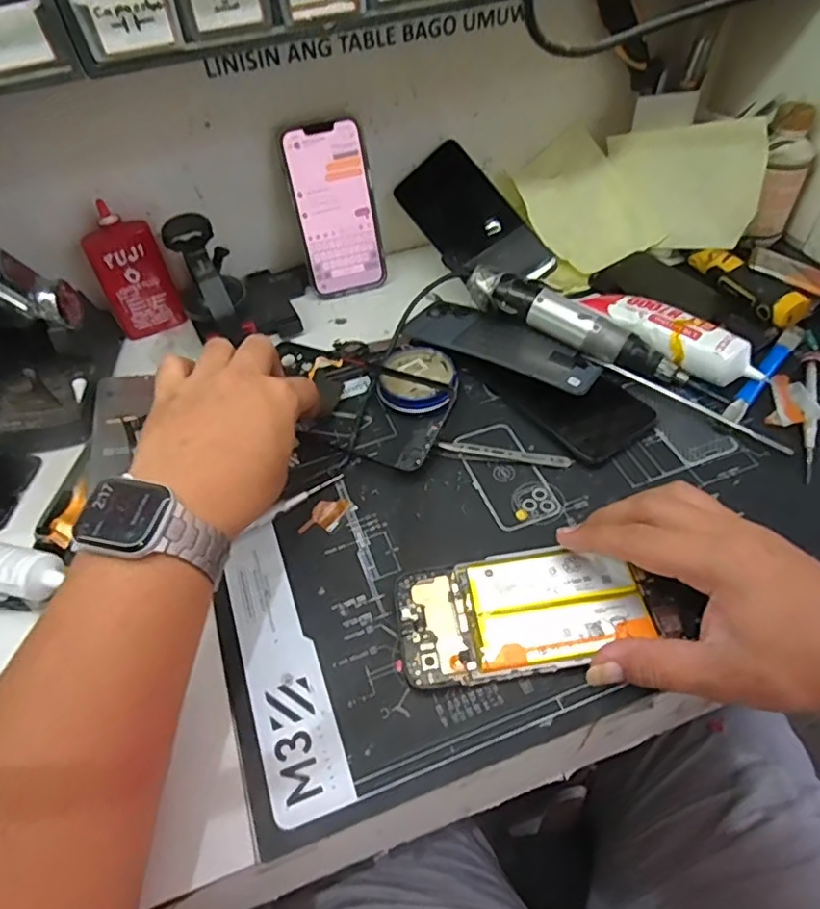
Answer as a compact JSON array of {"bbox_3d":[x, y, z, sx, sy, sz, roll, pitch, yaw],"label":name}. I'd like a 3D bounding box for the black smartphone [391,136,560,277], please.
[{"bbox_3d":[0.056,-0.212,0.559,0.074,0.011,0.159,-38,77,8],"label":"black smartphone"}]

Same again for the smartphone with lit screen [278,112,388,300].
[{"bbox_3d":[-0.067,-0.221,0.558,0.074,0.147,0.012,-16,34,-6],"label":"smartphone with lit screen"}]

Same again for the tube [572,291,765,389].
[{"bbox_3d":[0.206,-0.098,0.496,0.150,0.033,0.034,36,62,27],"label":"tube"}]

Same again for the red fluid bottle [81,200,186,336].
[{"bbox_3d":[-0.242,-0.158,0.535,0.056,0.115,0.027,-24,54,-15],"label":"red fluid bottle"}]

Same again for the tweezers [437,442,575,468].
[{"bbox_3d":[0.069,0.000,0.447,0.095,0.008,0.010,6,52,8],"label":"tweezers"}]

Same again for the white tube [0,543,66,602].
[{"bbox_3d":[-0.271,0.074,0.400,0.112,0.029,0.033,10,53,11],"label":"white tube"}]

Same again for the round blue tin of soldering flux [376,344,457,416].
[{"bbox_3d":[0.007,-0.063,0.491,0.061,0.022,0.069,8,52,9],"label":"round blue tin of soldering flux"}]

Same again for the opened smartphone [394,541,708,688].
[{"bbox_3d":[0.080,0.092,0.370,0.173,0.006,0.076,-7,52,-1],"label":"opened smartphone"}]

